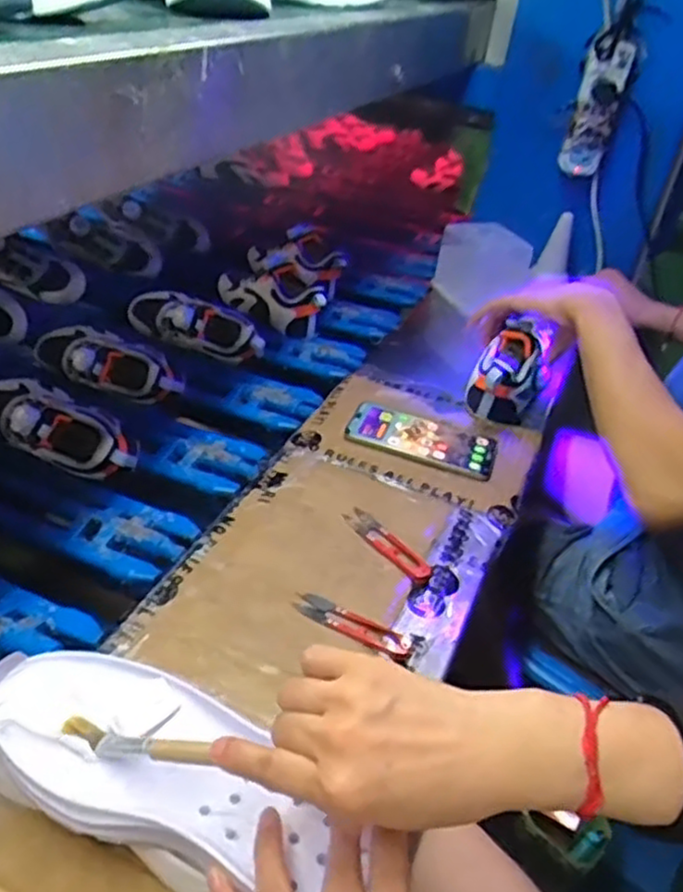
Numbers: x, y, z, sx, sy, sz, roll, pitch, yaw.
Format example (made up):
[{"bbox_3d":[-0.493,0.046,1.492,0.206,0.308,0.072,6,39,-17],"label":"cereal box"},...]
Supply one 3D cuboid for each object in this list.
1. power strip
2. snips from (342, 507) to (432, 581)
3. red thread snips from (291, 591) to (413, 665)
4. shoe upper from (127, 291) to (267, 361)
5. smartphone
[{"bbox_3d":[0.384,-0.509,1.083,0.068,0.180,0.042,23,39,16],"label":"power strip"},{"bbox_3d":[0.040,0.086,0.642,0.025,0.007,0.099,-22,48,-35],"label":"snips"},{"bbox_3d":[0.008,0.142,0.570,0.098,0.012,0.025,22,38,14],"label":"red thread snips"},{"bbox_3d":[-0.202,-0.168,0.958,0.214,0.057,0.071,31,41,25],"label":"shoe upper"},{"bbox_3d":[0.088,-0.008,0.779,0.159,0.007,0.081,18,38,11],"label":"smartphone"}]

